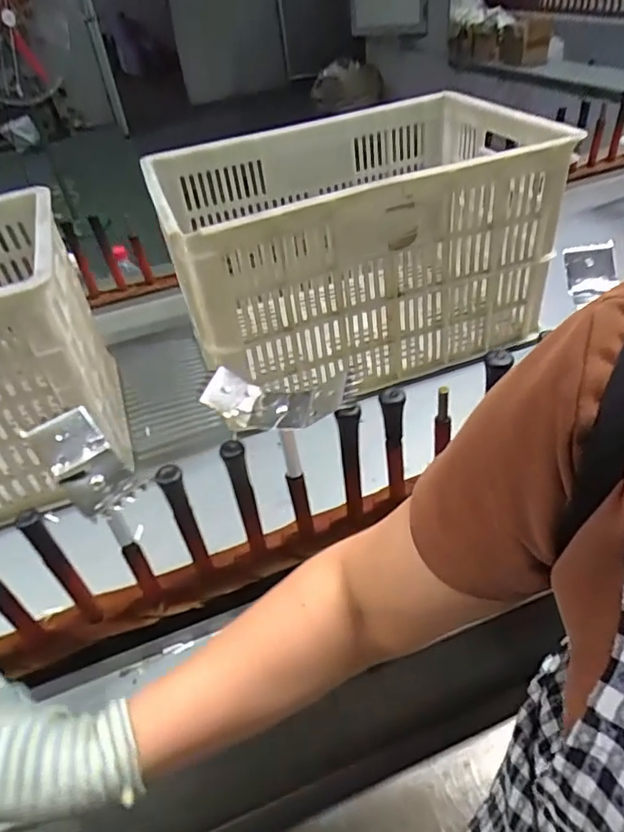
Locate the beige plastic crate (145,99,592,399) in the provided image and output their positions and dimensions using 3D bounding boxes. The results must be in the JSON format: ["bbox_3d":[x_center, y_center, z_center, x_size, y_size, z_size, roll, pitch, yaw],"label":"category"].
[{"bbox_3d":[0.051,-0.228,0.763,0.460,0.283,0.321,-17,42,-11],"label":"beige plastic crate"}]

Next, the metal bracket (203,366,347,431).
[{"bbox_3d":[-0.027,-0.015,0.436,0.108,0.033,0.044,3,42,13],"label":"metal bracket"}]

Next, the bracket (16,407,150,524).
[{"bbox_3d":[-0.166,0.036,0.412,0.045,0.025,0.097,-34,69,-27],"label":"bracket"}]

